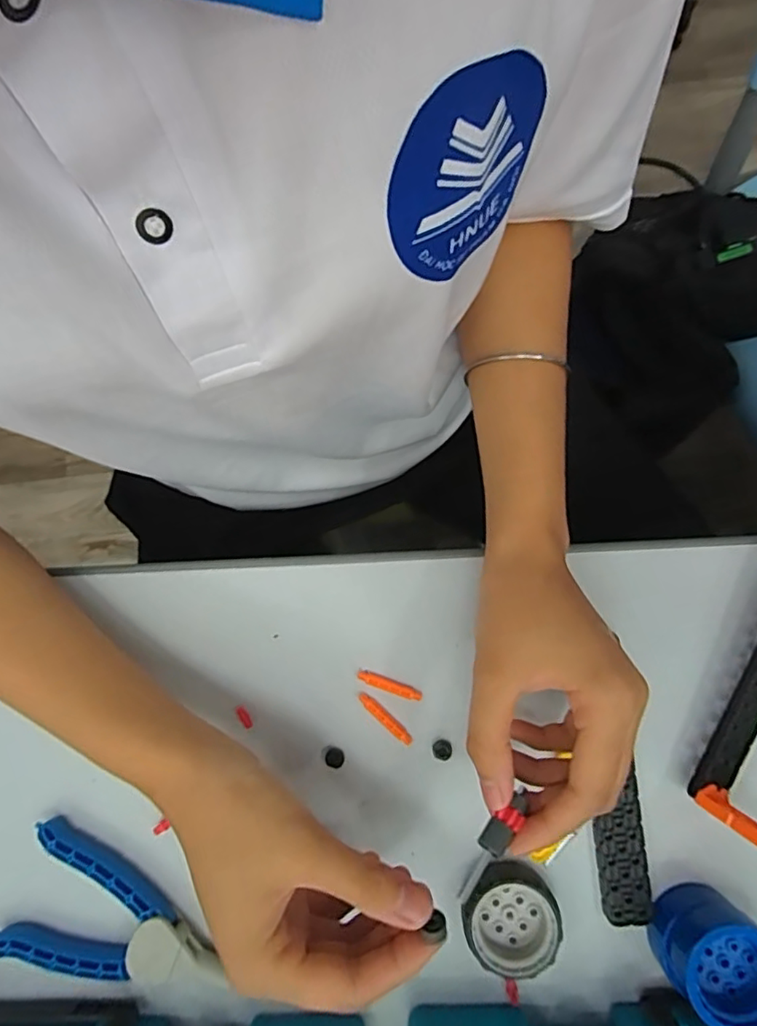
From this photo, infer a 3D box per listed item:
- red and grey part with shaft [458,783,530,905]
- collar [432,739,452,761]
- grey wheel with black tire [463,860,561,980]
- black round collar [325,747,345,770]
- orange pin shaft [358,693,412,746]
[{"bbox_3d":[0.050,0.146,0.255,0.011,0.008,0.052,38,68,10],"label":"red and grey part with shaft"},{"bbox_3d":[0.035,0.132,0.319,0.011,0.004,0.011,0,83,2],"label":"collar"},{"bbox_3d":[0.071,0.213,0.305,0.044,0.022,0.049,36,86,6],"label":"grey wheel with black tire"},{"bbox_3d":[-0.024,0.136,0.320,0.011,0.004,0.011,0,83,2],"label":"black round collar"},{"bbox_3d":[0.004,0.115,0.322,0.037,0.004,0.007,43,87,7],"label":"orange pin shaft"}]

